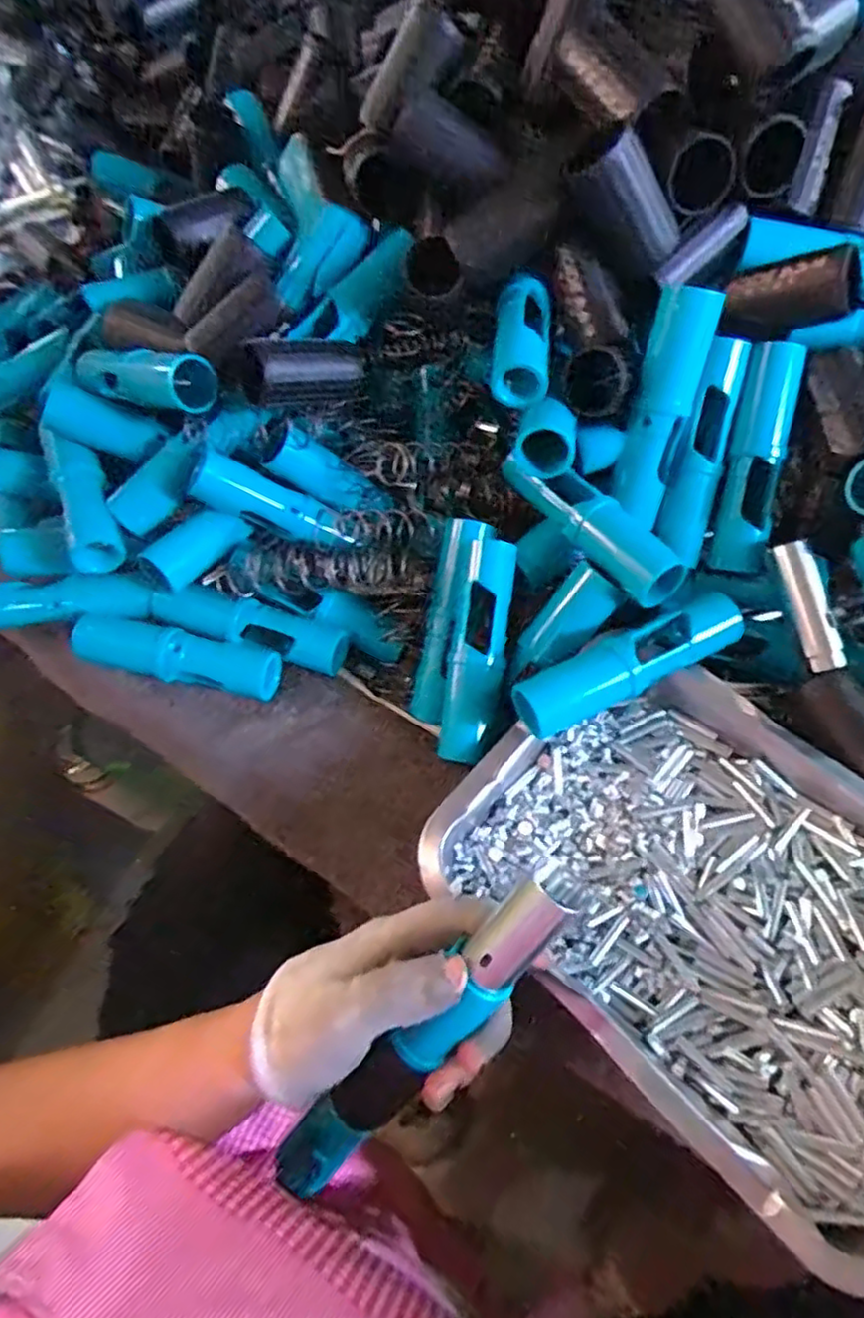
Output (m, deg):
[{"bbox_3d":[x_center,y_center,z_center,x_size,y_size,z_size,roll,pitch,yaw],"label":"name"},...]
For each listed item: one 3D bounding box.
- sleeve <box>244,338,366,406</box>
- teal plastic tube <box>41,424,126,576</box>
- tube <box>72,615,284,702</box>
[{"bbox_3d":[-0.069,-0.159,0.377,0.066,0.023,0.027,-16,61,-22],"label":"sleeve"},{"bbox_3d":[-0.211,-0.103,0.414,0.029,0.027,0.093,-19,63,-7],"label":"teal plastic tube"},{"bbox_3d":[-0.148,-0.002,0.399,0.116,0.023,0.026,8,63,8],"label":"tube"}]

